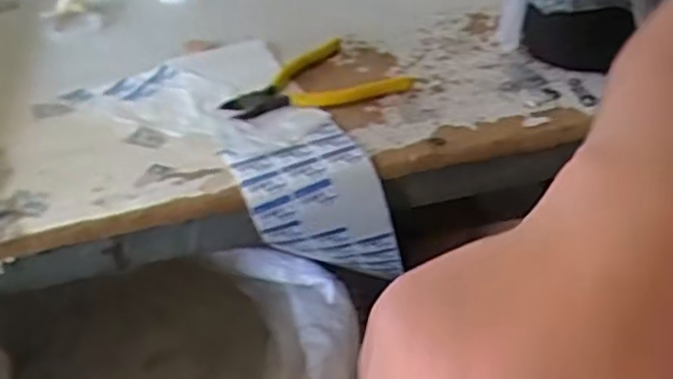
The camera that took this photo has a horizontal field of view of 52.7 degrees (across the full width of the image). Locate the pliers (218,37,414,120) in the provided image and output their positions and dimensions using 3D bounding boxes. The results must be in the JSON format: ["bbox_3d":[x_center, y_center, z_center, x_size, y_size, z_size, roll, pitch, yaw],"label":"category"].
[{"bbox_3d":[-0.024,-0.095,0.642,0.163,0.030,0.111,-24,44,-26],"label":"pliers"}]

